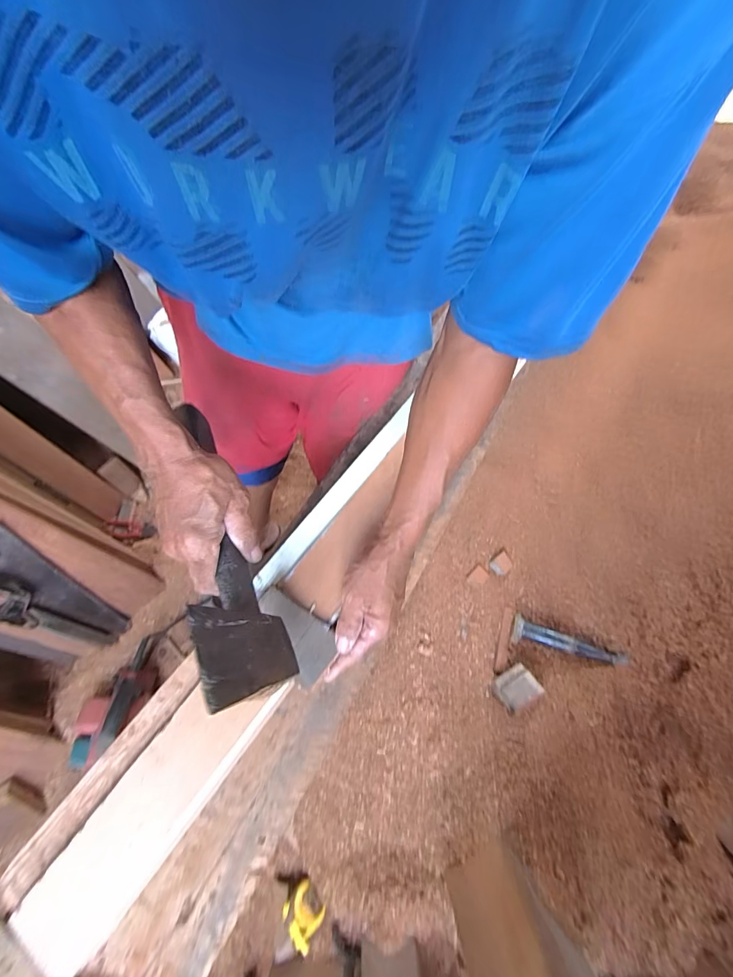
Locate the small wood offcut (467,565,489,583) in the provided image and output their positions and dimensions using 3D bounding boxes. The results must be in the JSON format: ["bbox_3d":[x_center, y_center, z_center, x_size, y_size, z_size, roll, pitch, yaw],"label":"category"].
[{"bbox_3d":[0.201,0.157,0.731,0.026,0.008,0.035,41,69,20],"label":"small wood offcut"}]

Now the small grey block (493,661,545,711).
[{"bbox_3d":[0.242,0.321,0.659,0.061,0.034,0.053,-27,65,-13],"label":"small grey block"}]

